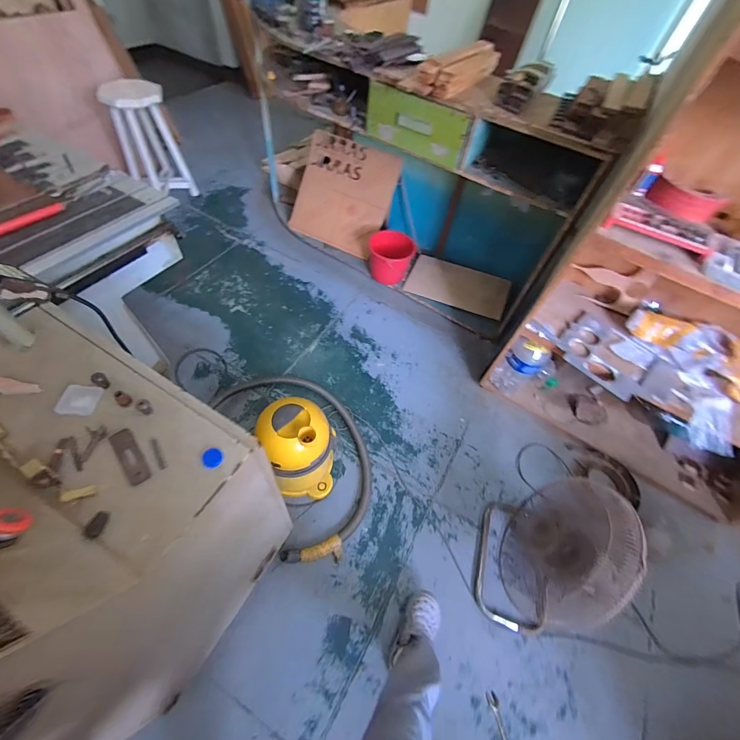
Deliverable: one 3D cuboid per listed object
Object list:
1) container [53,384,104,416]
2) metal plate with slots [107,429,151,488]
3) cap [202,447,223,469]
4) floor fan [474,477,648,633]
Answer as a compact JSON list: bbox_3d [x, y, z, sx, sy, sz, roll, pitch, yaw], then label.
[{"bbox_3d":[-0.488,0.051,0.574,0.057,0.009,0.053,7,55,-3],"label":"container"},{"bbox_3d":[-0.379,0.136,0.539,0.031,0.006,0.104,-31,62,-29],"label":"metal plate with slots"},{"bbox_3d":[-0.254,0.142,0.553,0.029,0.007,0.031,4,55,-5],"label":"cap"},{"bbox_3d":[0.612,0.586,1.151,0.322,0.541,0.462,11,55,0],"label":"floor fan"}]

